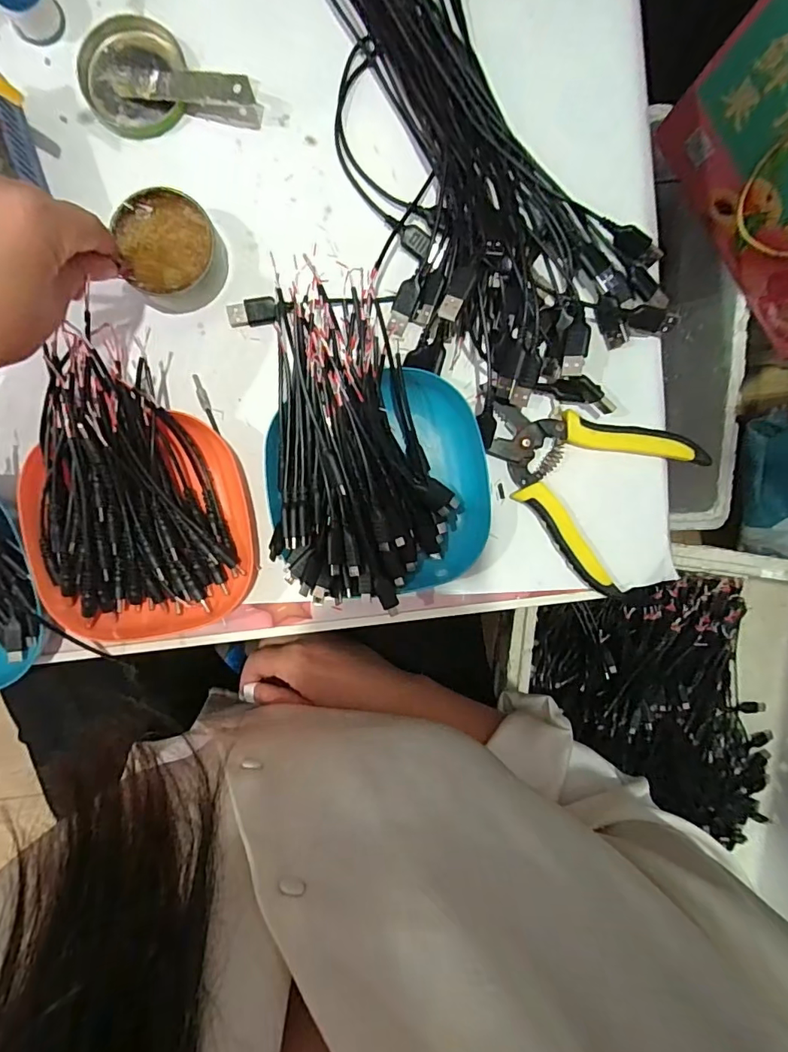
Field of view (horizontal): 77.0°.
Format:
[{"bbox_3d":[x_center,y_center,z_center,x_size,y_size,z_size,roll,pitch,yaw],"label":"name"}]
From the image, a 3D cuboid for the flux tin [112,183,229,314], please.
[{"bbox_3d":[-0.140,-0.175,0.317,0.057,0.027,0.064,-14,95,-1],"label":"flux tin"}]

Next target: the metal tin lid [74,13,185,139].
[{"bbox_3d":[-0.168,-0.290,0.320,0.065,0.007,0.068,0,94,-2],"label":"metal tin lid"}]

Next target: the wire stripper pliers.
[{"bbox_3d":[0.128,-0.035,0.338,0.135,0.019,0.110,35,92,-4],"label":"wire stripper pliers"}]

